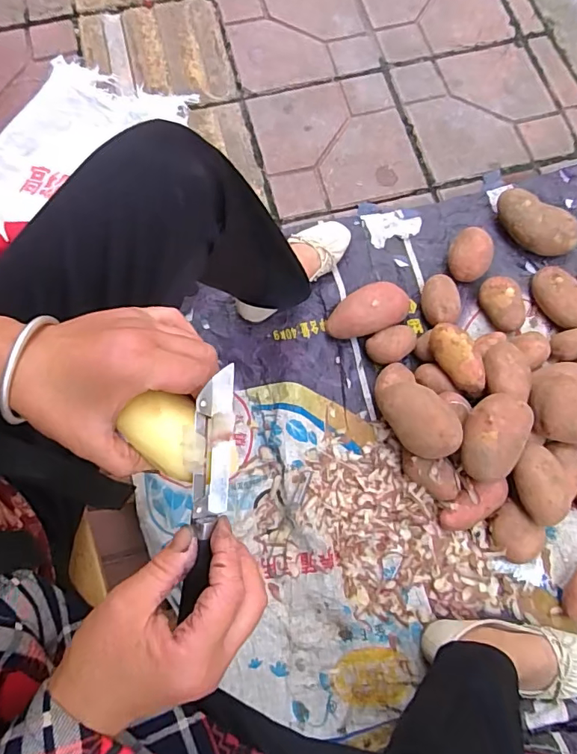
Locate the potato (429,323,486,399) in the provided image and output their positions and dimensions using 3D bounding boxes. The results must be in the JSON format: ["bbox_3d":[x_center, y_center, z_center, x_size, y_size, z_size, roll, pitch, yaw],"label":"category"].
[{"bbox_3d":[0.261,-0.026,0.740,0.059,0.052,0.120,-26,73,-7],"label":"potato"}]

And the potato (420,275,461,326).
[{"bbox_3d":[0.259,-0.129,0.825,0.065,0.042,0.094,-4,72,1],"label":"potato"}]

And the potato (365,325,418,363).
[{"bbox_3d":[0.169,-0.050,0.791,0.080,0.044,0.054,-21,72,-5],"label":"potato"}]

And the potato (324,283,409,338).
[{"bbox_3d":[0.132,-0.109,0.810,0.142,0.056,0.080,-21,72,-5],"label":"potato"}]

